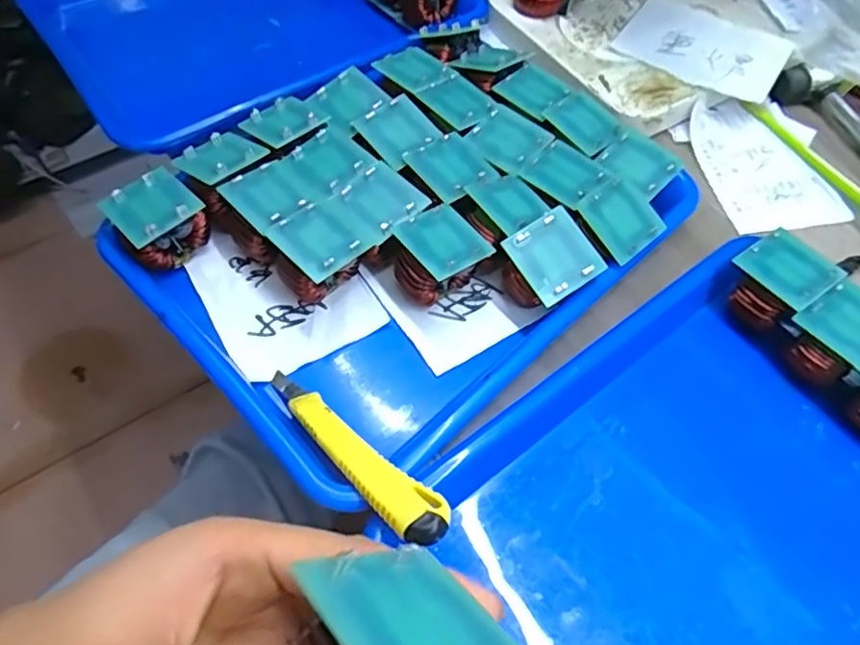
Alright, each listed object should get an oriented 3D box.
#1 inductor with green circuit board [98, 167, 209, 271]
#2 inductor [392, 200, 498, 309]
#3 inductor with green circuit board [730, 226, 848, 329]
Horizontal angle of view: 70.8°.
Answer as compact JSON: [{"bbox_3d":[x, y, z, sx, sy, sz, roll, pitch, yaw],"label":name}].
[{"bbox_3d":[-0.163,-0.055,0.370,0.046,0.049,0.054,-36,66,-25],"label":"inductor with green circuit board"},{"bbox_3d":[0.005,-0.037,0.375,0.050,0.048,0.045,-32,64,-23],"label":"inductor"},{"bbox_3d":[0.206,-0.019,0.371,0.048,0.049,0.047,-31,64,-23],"label":"inductor with green circuit board"}]

